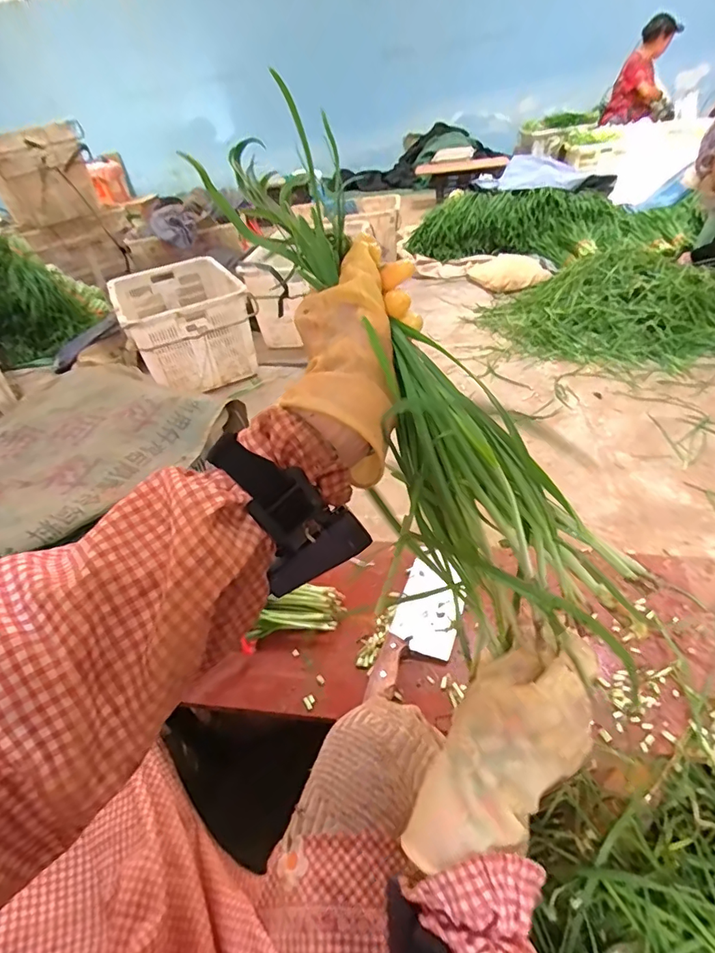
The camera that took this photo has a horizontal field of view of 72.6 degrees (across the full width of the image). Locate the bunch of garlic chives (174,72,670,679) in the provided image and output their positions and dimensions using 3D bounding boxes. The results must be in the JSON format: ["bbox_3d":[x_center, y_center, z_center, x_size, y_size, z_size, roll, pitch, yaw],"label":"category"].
[{"bbox_3d":[0.044,-0.038,0.302,0.086,0.081,0.368,-37,93,-31],"label":"bunch of garlic chives"}]

